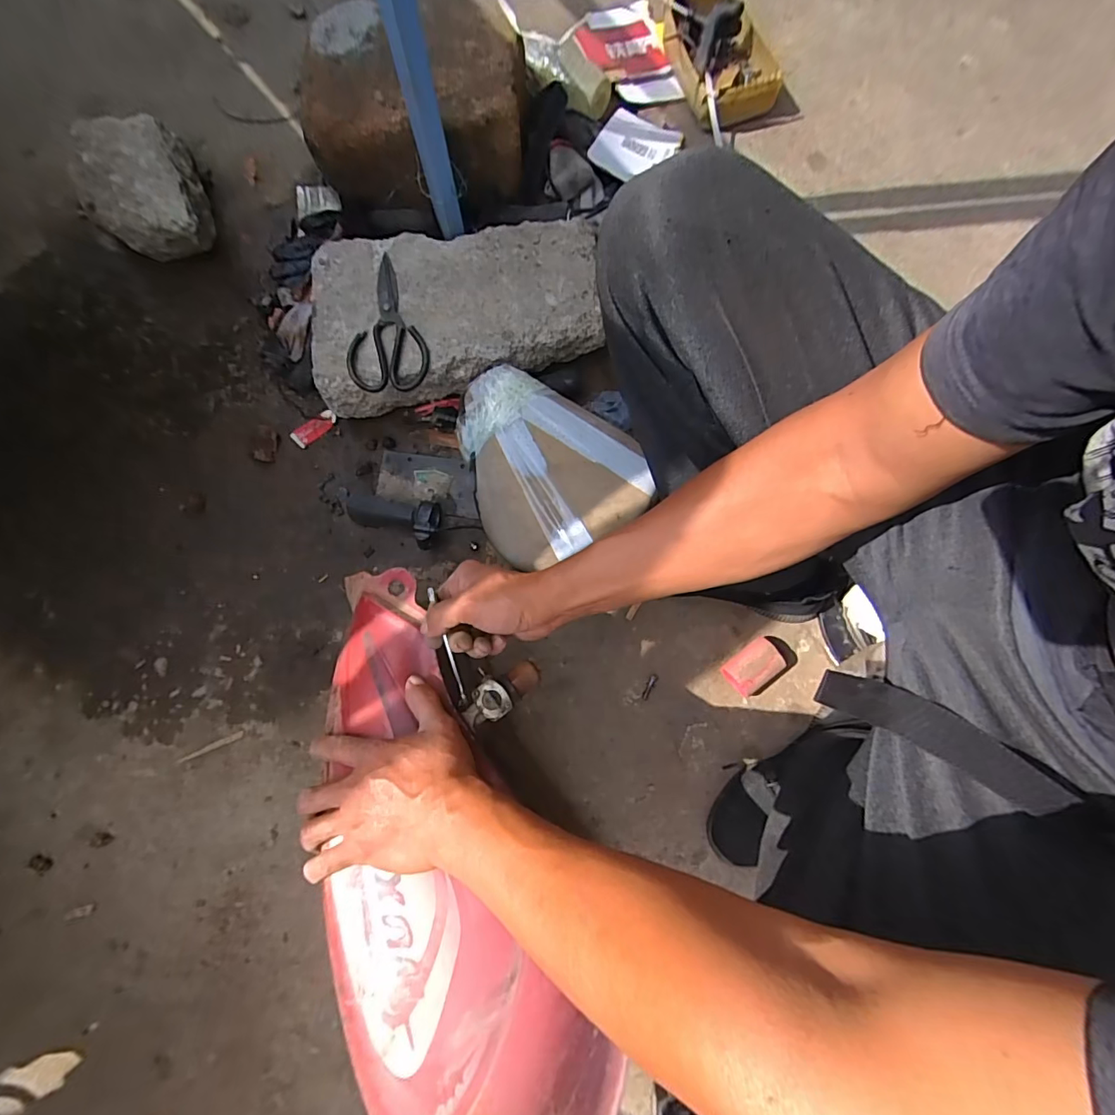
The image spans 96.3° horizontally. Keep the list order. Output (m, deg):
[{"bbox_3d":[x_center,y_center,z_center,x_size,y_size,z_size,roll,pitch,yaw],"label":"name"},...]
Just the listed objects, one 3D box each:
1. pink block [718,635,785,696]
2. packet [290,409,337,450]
[{"bbox_3d":[0.251,0.141,0.645,0.071,0.043,0.049,-38,81,-7],"label":"pink block"},{"bbox_3d":[-0.368,-0.197,0.755,0.071,0.012,0.027,-36,79,-7],"label":"packet"}]

